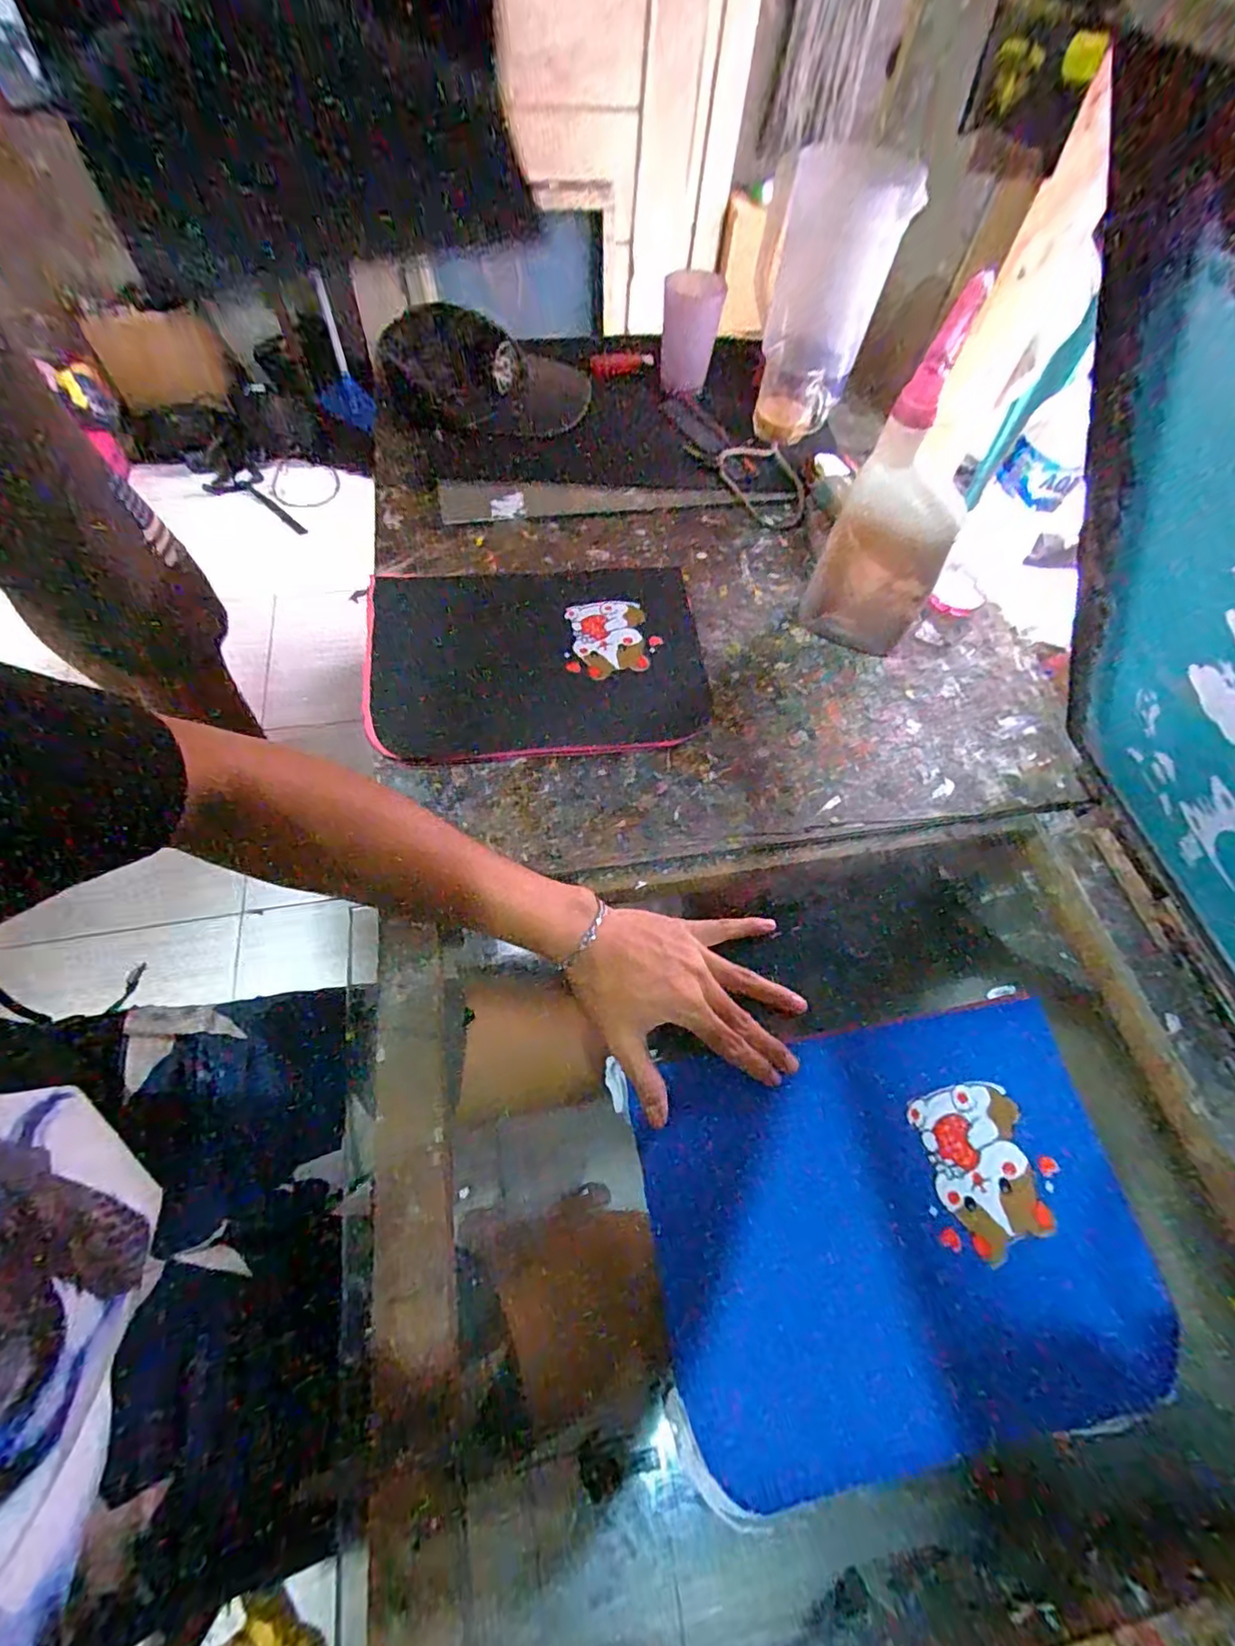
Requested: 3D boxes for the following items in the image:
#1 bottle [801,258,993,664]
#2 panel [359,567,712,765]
[{"bbox_3d":[0.240,-0.263,0.507,0.098,0.250,0.069,23,63,9],"label":"bottle"},{"bbox_3d":[-0.077,-0.161,0.575,0.311,0.012,0.228,-5,63,-6],"label":"panel"}]

